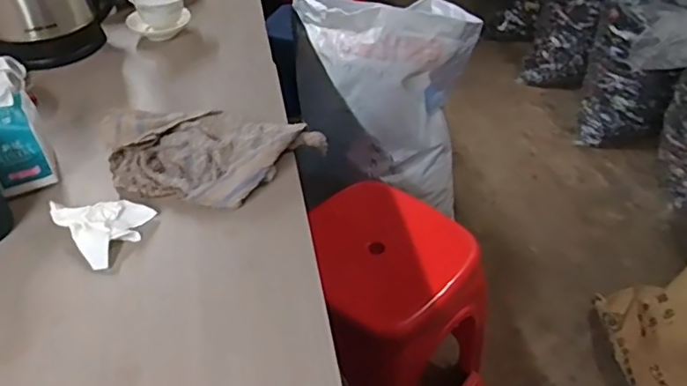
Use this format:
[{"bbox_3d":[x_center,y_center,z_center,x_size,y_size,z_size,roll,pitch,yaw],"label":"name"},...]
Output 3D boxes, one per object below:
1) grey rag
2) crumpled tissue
[{"bbox_3d":[-0.147,-0.041,0.623,0.239,0.051,0.122,0,42,-1],"label":"grey rag"},{"bbox_3d":[-0.239,0.028,0.566,0.084,0.029,0.079,32,50,30],"label":"crumpled tissue"}]

